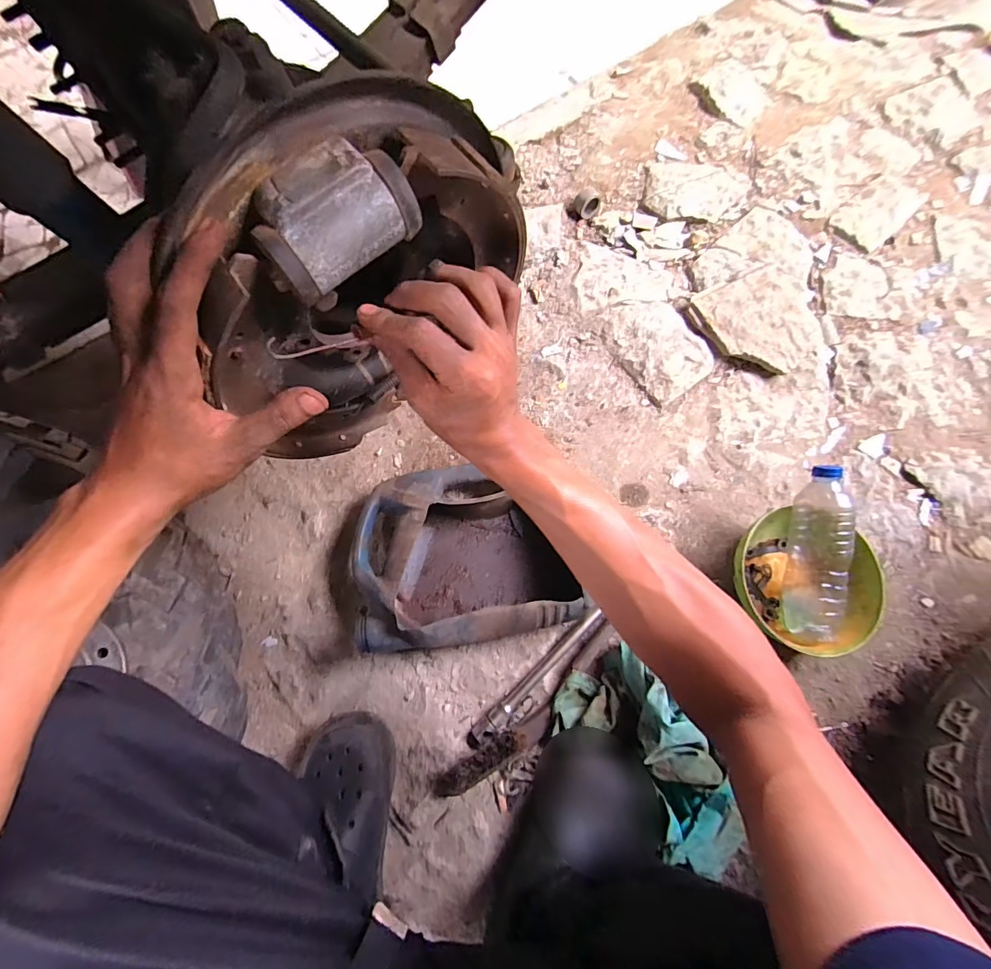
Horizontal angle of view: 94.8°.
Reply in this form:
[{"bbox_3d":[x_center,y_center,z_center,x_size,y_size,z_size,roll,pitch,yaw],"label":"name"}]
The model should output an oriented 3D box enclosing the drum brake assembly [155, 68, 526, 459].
[{"bbox_3d":[-0.087,-0.132,0.323,0.236,0.231,0.060,-38,78,-8],"label":"drum brake assembly"}]

